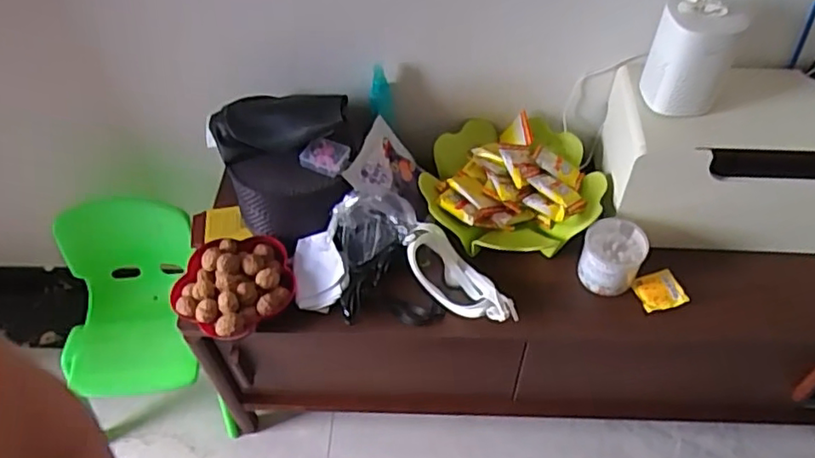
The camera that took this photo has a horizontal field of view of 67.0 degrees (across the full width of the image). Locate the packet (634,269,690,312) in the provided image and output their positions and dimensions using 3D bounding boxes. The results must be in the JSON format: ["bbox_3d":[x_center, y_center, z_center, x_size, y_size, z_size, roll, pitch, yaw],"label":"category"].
[{"bbox_3d":[0.385,0.095,0.939,0.068,0.014,0.062,-9,48,-8],"label":"packet"}]

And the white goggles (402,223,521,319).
[{"bbox_3d":[0.074,0.075,0.930,0.081,0.058,0.204,-29,53,-24],"label":"white goggles"}]

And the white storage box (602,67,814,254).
[{"bbox_3d":[0.630,-0.108,0.969,0.603,0.212,0.228,3,47,3],"label":"white storage box"}]

